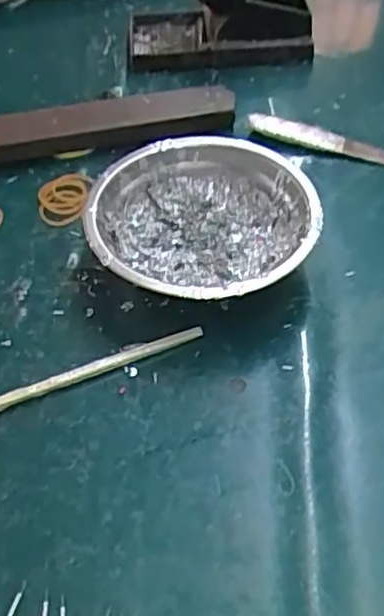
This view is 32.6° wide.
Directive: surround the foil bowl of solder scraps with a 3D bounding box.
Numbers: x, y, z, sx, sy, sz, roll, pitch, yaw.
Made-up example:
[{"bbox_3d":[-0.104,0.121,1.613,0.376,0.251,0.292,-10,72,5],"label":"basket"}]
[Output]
[{"bbox_3d":[0.007,-0.042,0.377,0.120,0.048,0.122,-1,50,2],"label":"foil bowl of solder scraps"}]

